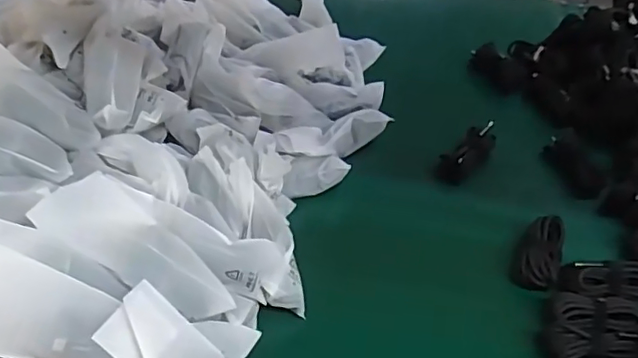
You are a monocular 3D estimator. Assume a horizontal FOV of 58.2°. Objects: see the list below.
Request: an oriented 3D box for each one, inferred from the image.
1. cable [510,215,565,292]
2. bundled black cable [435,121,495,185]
[{"bbox_3d":[0.205,0.067,0.532,0.039,0.026,0.075,21,47,15],"label":"cable"},{"bbox_3d":[0.164,-0.030,0.625,0.032,0.031,0.089,36,52,27],"label":"bundled black cable"}]

